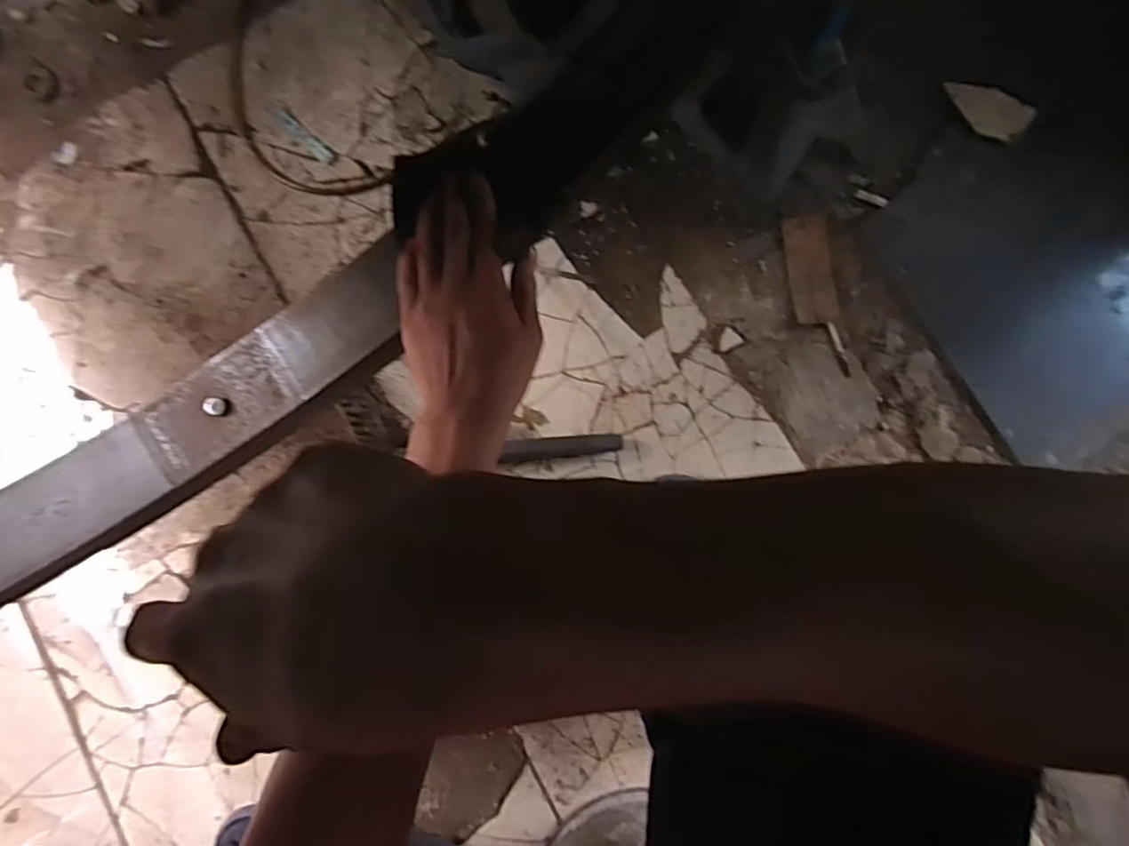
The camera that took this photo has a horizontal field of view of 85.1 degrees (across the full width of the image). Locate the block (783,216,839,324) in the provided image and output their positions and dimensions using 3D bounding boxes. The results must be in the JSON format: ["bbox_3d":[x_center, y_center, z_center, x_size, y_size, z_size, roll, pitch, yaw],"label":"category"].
[{"bbox_3d":[0.275,-0.172,0.684,0.048,0.007,0.122,-4,85,2],"label":"block"}]

